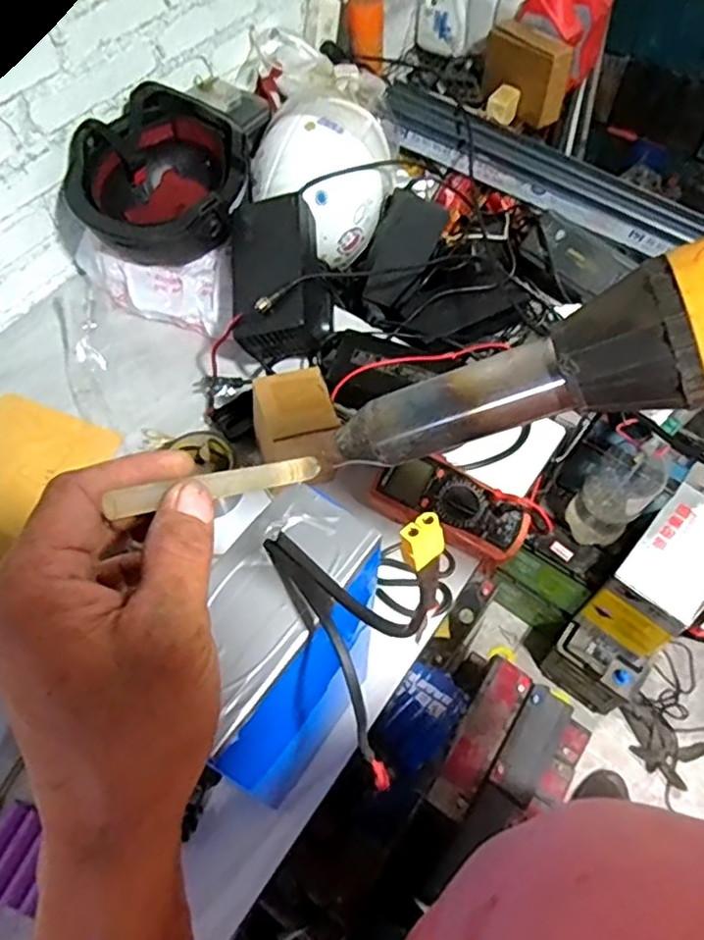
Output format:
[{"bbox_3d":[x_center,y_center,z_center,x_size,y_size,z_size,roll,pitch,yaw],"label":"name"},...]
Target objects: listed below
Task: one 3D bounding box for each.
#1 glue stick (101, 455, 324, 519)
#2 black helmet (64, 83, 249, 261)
[{"bbox_3d":[-0.054,0.005,0.286,0.110,0.009,0.011,-12,53,-48],"label":"glue stick"},{"bbox_3d":[-0.254,-0.387,0.887,0.228,0.147,0.206,-7,59,-5],"label":"black helmet"}]

